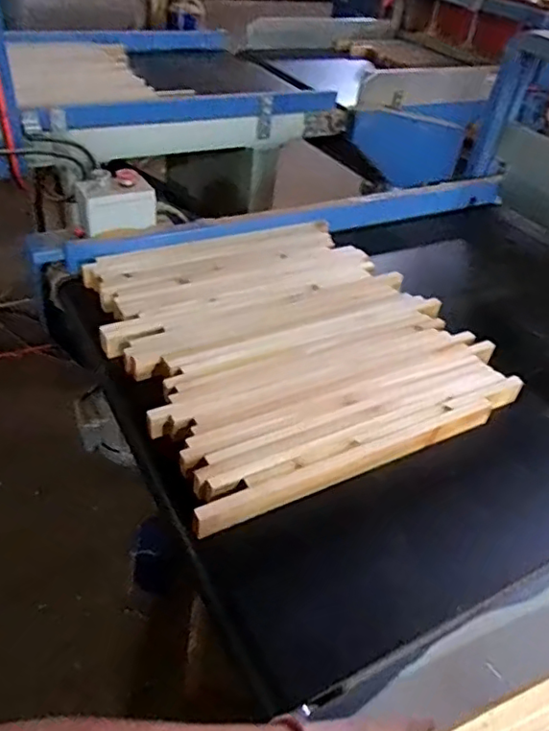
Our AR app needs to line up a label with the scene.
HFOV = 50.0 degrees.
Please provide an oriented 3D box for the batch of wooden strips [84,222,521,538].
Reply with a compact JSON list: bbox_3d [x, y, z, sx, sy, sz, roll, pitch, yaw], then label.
[{"bbox_3d":[0.020,-0.054,0.975,0.554,0.052,0.581,-16,44,-25],"label":"batch of wooden strips"}]

